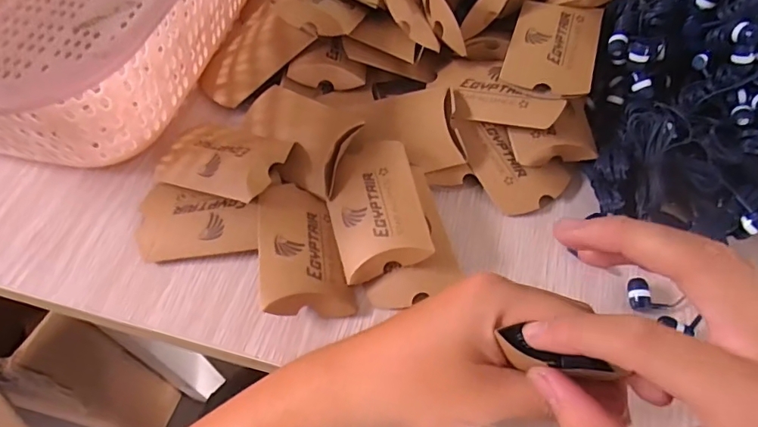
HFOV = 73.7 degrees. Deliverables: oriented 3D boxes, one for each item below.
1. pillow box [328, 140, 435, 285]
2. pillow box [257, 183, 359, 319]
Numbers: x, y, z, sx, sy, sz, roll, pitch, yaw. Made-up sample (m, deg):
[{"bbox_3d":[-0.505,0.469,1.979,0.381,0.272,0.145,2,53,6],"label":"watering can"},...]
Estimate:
[{"bbox_3d":[-0.002,-0.003,0.311,0.056,0.014,0.082,-20,61,10],"label":"pillow box"},{"bbox_3d":[-0.046,0.020,0.305,0.049,0.019,0.086,-9,59,-7],"label":"pillow box"}]

